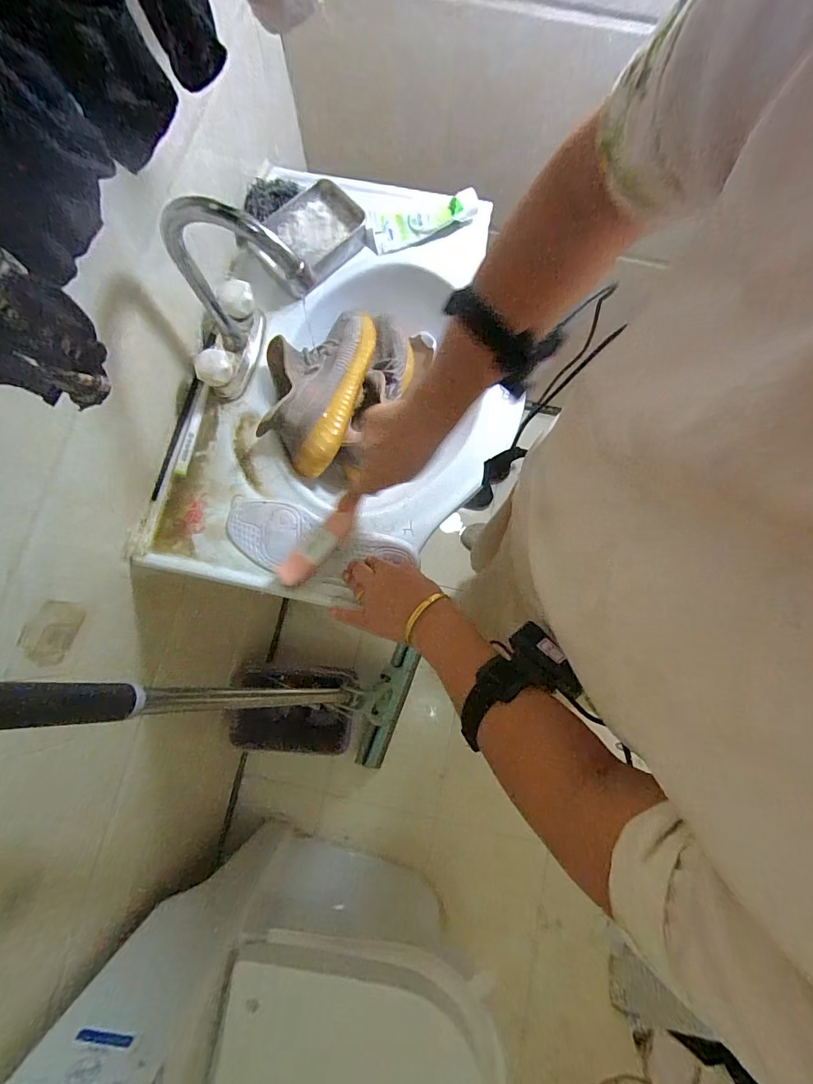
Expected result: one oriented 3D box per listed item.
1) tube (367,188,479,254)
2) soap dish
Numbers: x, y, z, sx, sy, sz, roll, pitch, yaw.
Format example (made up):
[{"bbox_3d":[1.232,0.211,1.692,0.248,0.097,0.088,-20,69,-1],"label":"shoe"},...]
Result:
[{"bbox_3d":[0.024,-0.454,0.612,0.149,0.032,0.041,-17,80,-4],"label":"tube"},{"bbox_3d":[-0.123,-0.435,0.611,0.114,0.034,0.102,-39,82,-7],"label":"soap dish"}]

